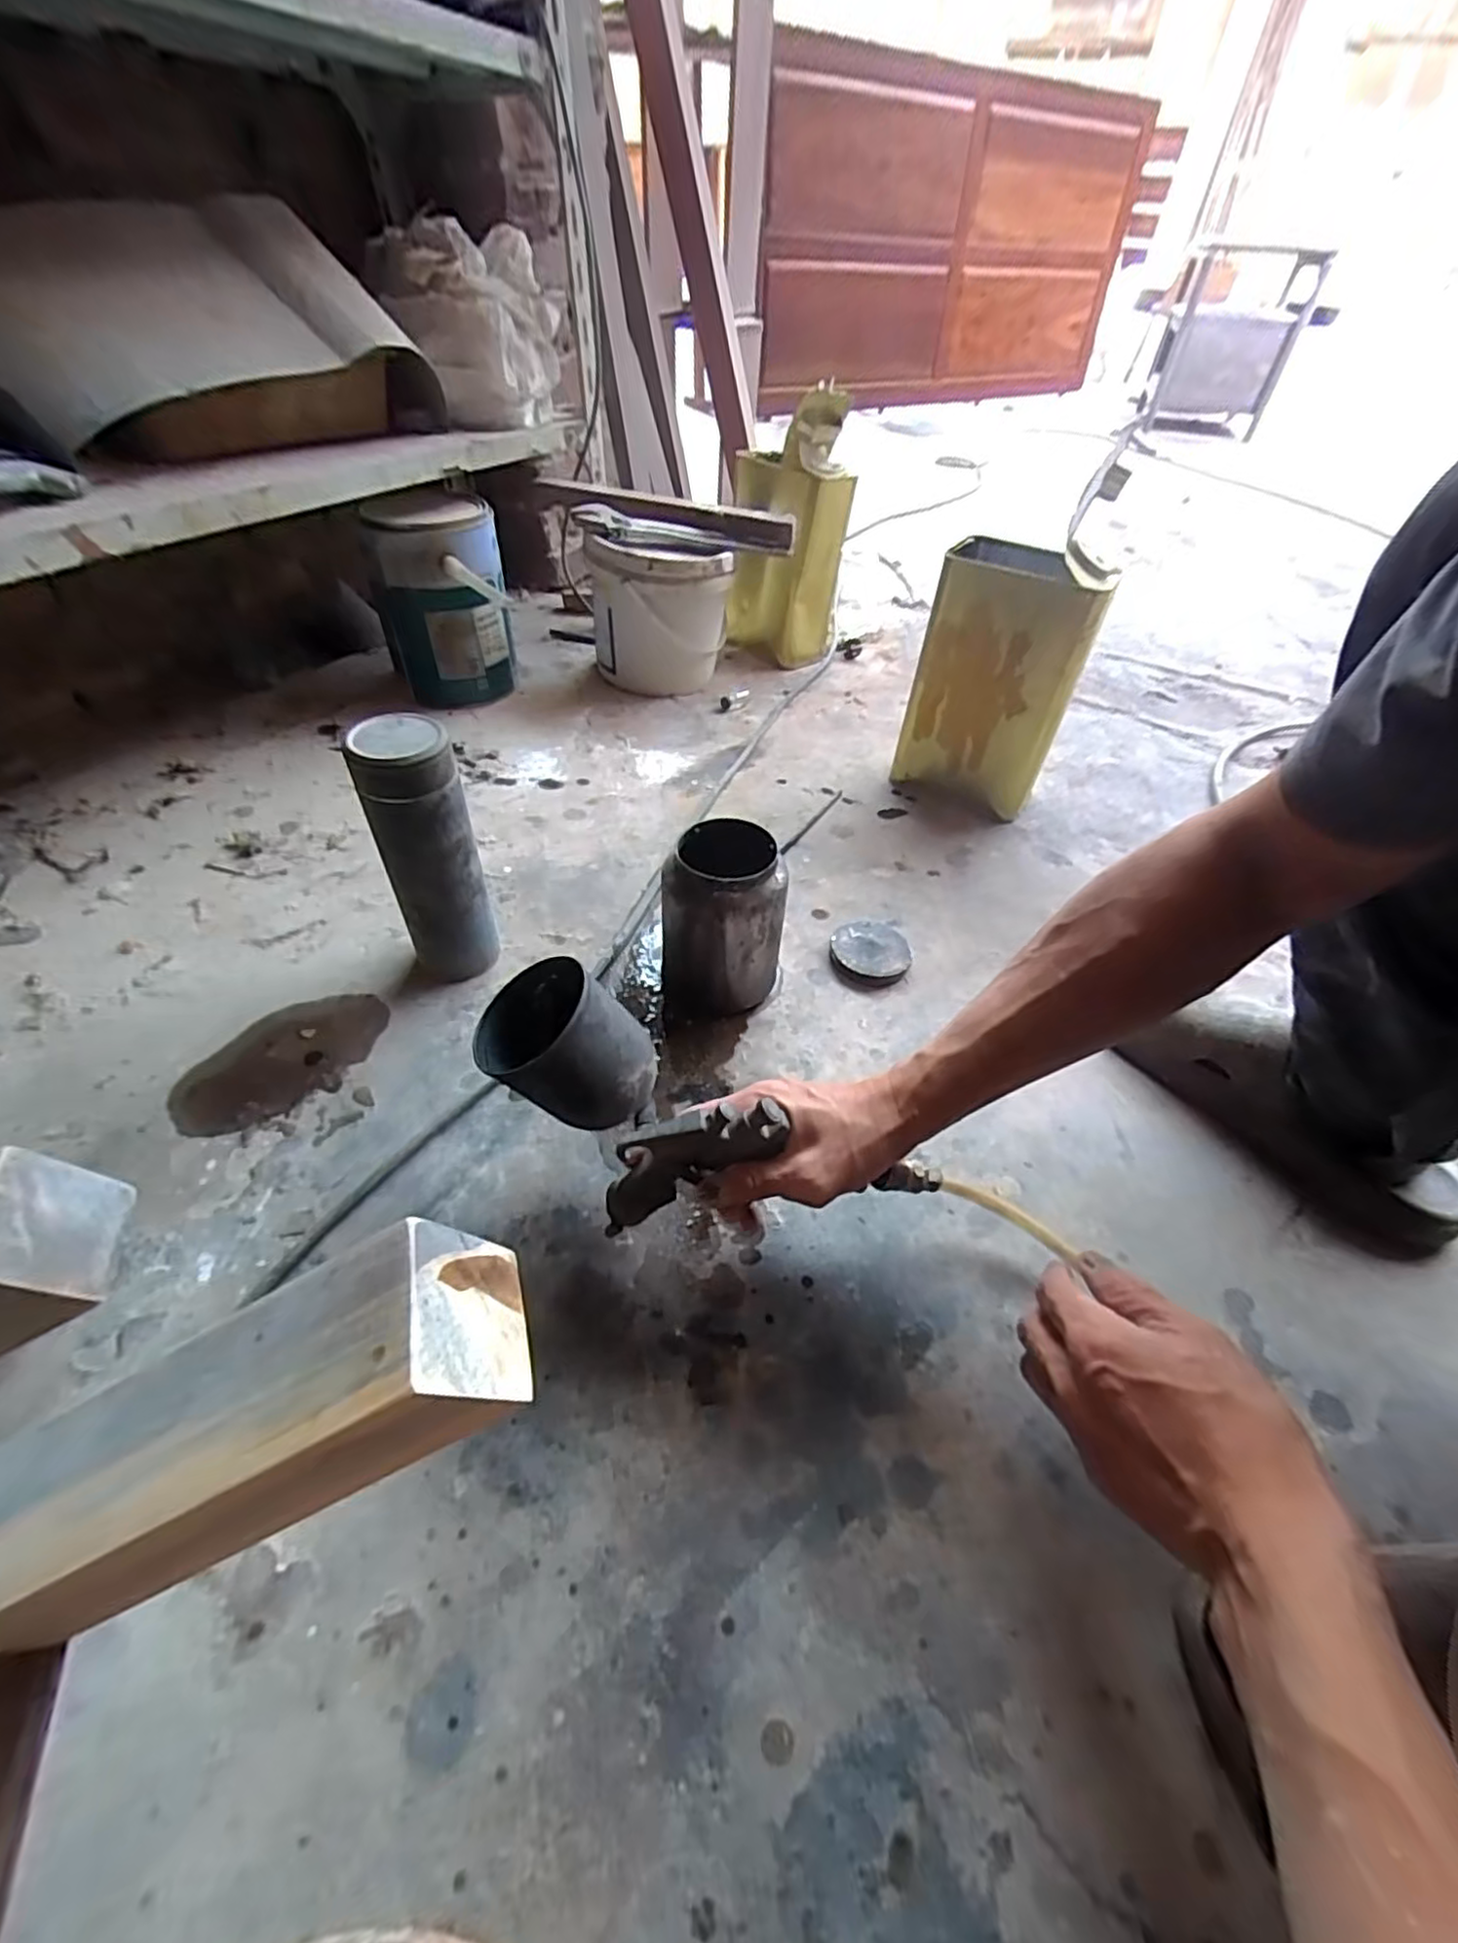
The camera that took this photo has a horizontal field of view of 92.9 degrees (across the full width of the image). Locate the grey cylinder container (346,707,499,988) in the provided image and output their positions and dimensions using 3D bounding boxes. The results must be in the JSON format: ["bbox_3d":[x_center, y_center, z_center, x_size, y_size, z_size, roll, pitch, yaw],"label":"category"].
[{"bbox_3d":[-0.231,-0.084,0.547,0.069,0.215,0.060,-18,50,-21],"label":"grey cylinder container"}]

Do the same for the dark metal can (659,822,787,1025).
[{"bbox_3d":[-0.007,-0.040,0.578,0.096,0.141,0.089,3,46,-3],"label":"dark metal can"}]

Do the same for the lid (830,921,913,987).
[{"bbox_3d":[0.134,-0.019,0.656,0.073,0.018,0.081,12,46,7],"label":"lid"}]

